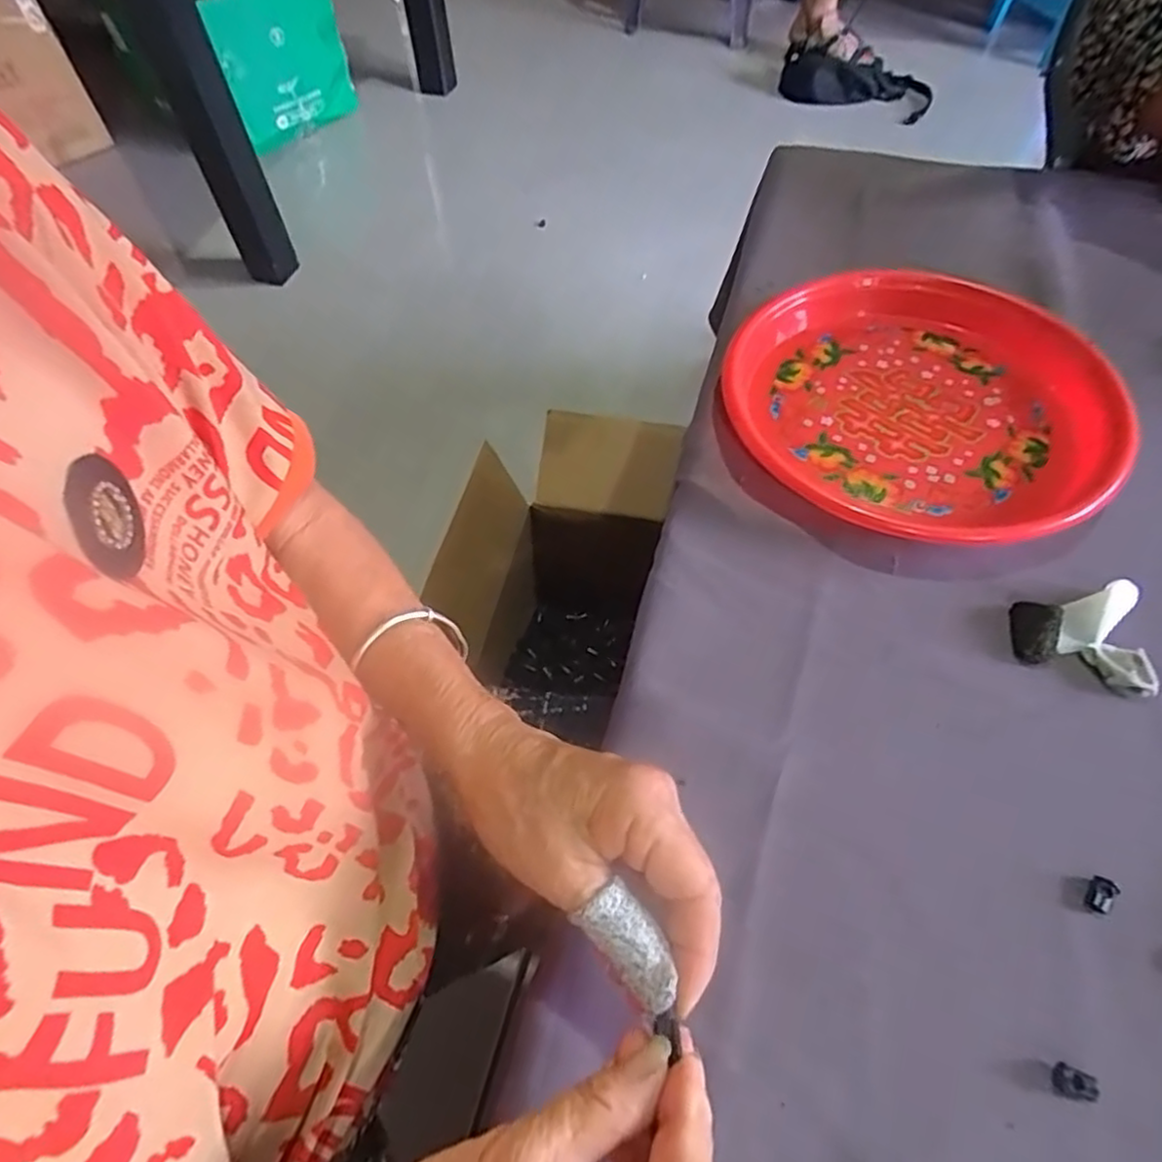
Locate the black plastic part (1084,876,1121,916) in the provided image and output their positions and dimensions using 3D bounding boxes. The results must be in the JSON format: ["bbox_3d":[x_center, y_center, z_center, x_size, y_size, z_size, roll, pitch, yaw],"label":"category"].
[{"bbox_3d":[0.223,0.134,0.298,0.010,0.004,0.016,36,66,25],"label":"black plastic part"}]

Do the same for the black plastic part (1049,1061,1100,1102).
[{"bbox_3d":[0.188,0.191,0.264,0.016,0.004,0.011,10,58,12],"label":"black plastic part"}]

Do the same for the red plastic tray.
[{"bbox_3d":[0.218,-0.123,0.451,0.228,0.035,0.210,25,62,20],"label":"red plastic tray"}]

